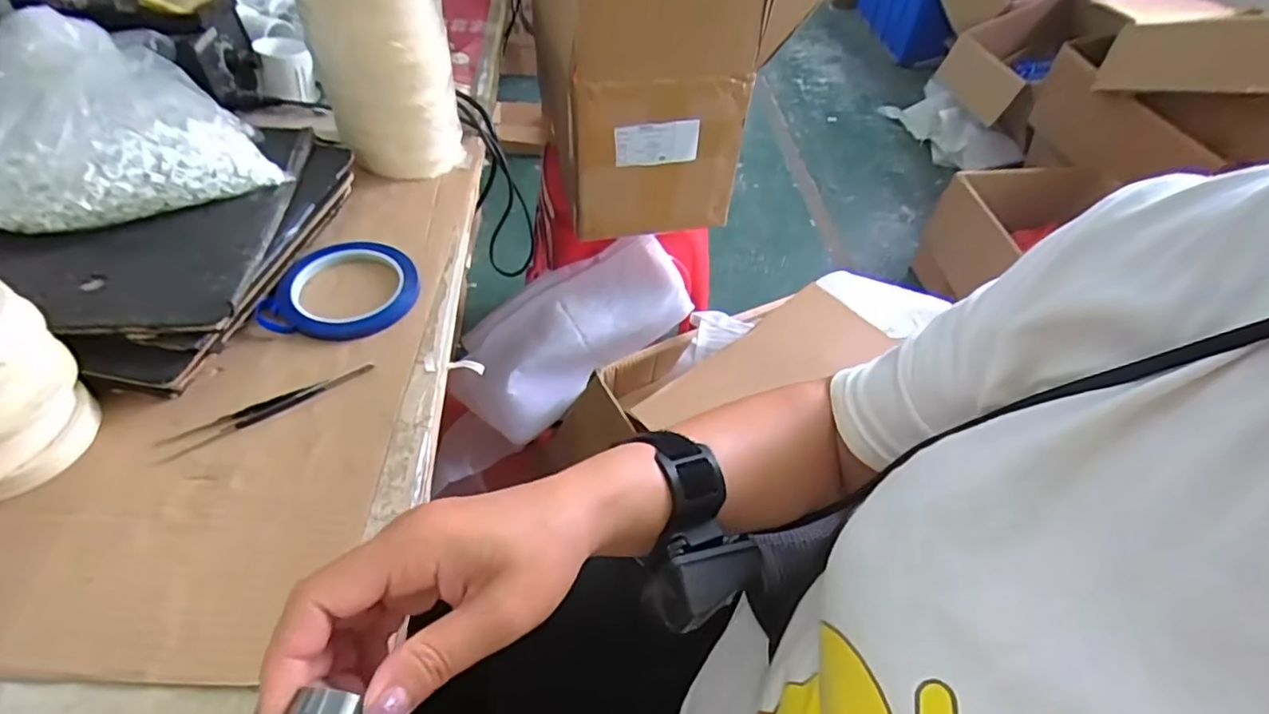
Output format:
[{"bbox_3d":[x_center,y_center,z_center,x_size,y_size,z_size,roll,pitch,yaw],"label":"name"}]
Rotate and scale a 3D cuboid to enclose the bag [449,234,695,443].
[{"bbox_3d":[-0.105,-0.041,1.022,0.401,0.165,0.174,-35,57,2],"label":"bag"}]

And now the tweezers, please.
[{"bbox_3d":[-0.242,0.033,0.405,0.132,0.004,0.016,-23,56,-23],"label":"tweezers"}]

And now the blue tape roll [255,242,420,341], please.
[{"bbox_3d":[-0.225,-0.055,0.478,0.102,0.010,0.098,3,50,-3],"label":"blue tape roll"}]

